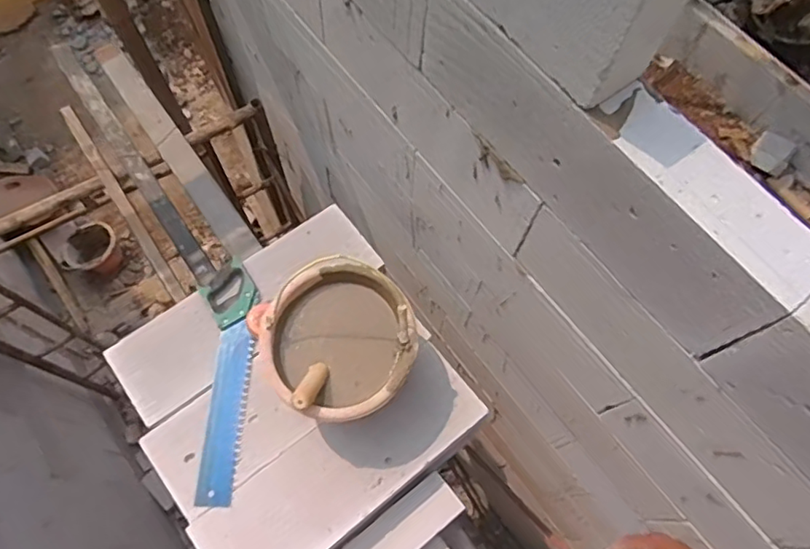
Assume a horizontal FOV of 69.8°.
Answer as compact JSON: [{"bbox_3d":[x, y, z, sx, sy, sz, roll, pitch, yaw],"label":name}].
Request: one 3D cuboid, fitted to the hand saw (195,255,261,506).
[{"bbox_3d":[-0.368,0.205,1.193,0.103,0.023,0.493,-2,67,-3],"label":"hand saw"}]

